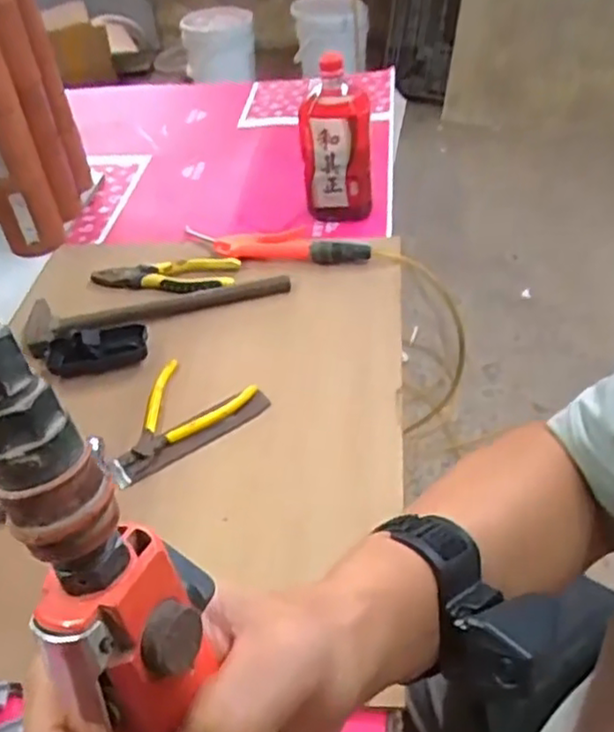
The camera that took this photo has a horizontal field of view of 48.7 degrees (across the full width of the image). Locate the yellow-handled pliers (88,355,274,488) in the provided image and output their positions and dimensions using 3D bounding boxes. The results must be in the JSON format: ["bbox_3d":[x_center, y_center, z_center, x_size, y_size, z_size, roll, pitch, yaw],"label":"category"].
[{"bbox_3d":[-0.139,0.047,0.695,0.168,0.018,0.110,-31,49,-26],"label":"yellow-handled pliers"}]

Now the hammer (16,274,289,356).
[{"bbox_3d":[-0.171,-0.069,0.804,0.308,0.029,0.086,-12,43,-8],"label":"hammer"}]

